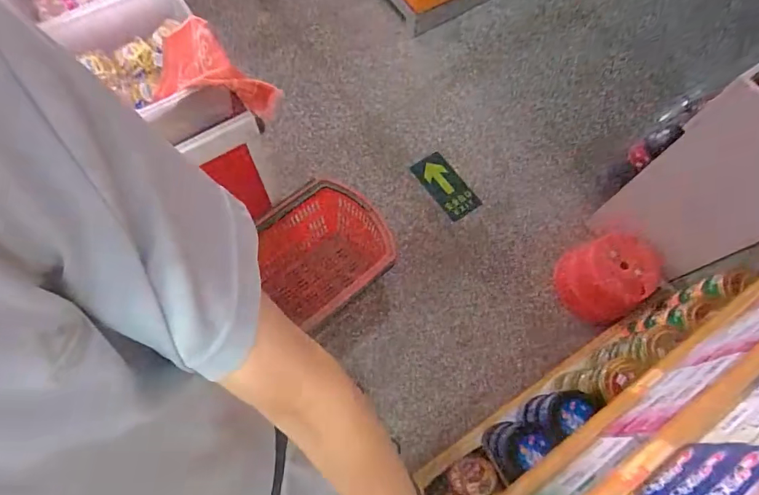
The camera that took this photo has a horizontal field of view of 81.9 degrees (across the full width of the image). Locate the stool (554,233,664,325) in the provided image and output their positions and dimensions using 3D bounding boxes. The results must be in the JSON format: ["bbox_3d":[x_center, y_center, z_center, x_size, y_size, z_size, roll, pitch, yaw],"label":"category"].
[{"bbox_3d":[0.754,0.098,1.456,0.268,0.202,0.253,1,69,-2],"label":"stool"}]

